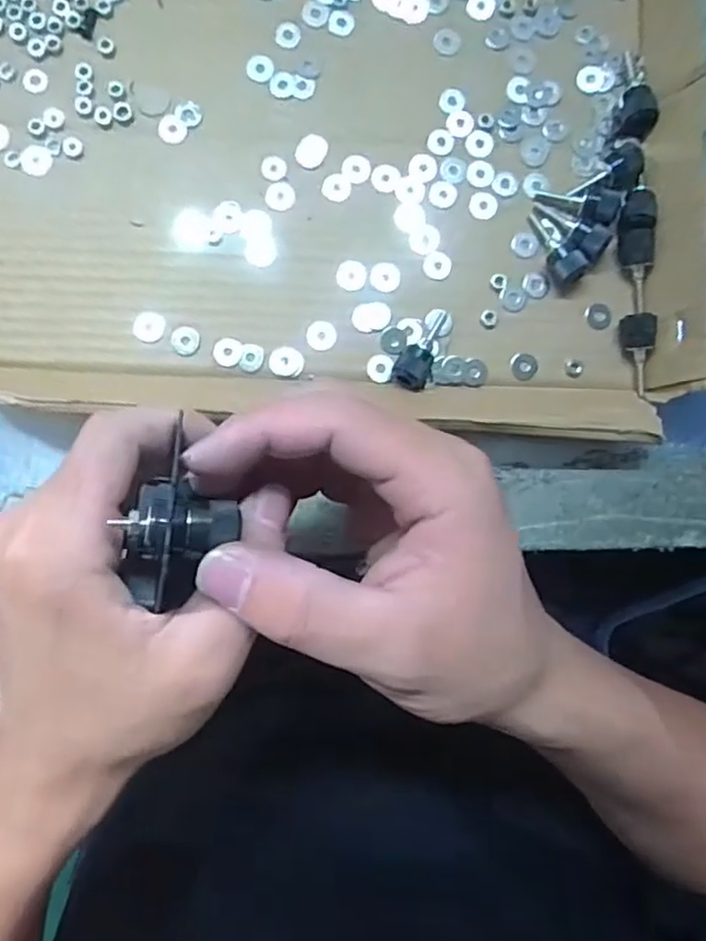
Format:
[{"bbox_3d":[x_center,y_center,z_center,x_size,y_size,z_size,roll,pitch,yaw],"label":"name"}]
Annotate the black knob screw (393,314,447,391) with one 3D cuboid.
[{"bbox_3d":[0.031,-0.052,0.288,0.016,0.012,0.037,31,73,-5],"label":"black knob screw"}]

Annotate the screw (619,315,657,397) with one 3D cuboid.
[{"bbox_3d":[0.127,-0.052,0.292,0.015,0.012,0.034,-12,106,-5],"label":"screw"}]

